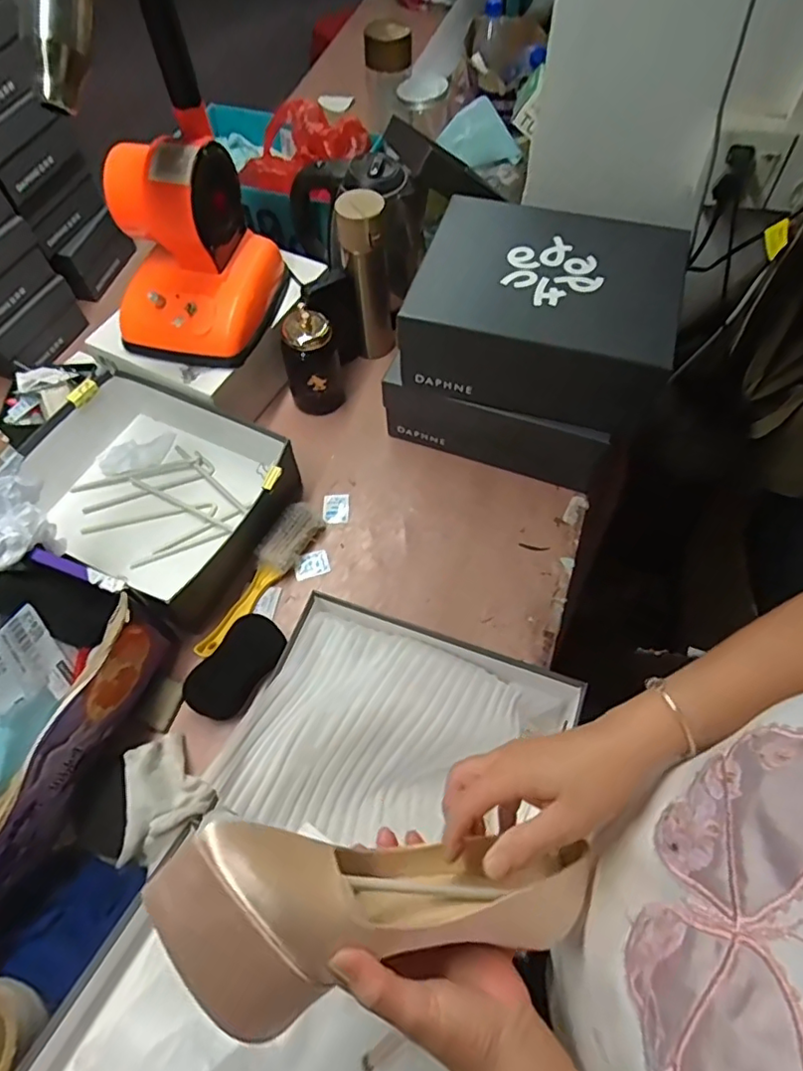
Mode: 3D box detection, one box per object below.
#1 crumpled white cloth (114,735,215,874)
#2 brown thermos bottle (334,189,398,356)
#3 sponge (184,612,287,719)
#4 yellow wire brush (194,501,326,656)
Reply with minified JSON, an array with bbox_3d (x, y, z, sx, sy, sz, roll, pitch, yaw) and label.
[{"bbox_3d":[-0.257,0.274,0.598,0.095,0.041,0.111,38,68,19],"label":"crumpled white cloth"},{"bbox_3d":[-0.048,-0.374,0.856,0.070,0.262,0.078,-5,61,-1],"label":"brown thermos bottle"},{"bbox_3d":[-0.190,0.151,0.672,0.059,0.037,0.123,29,66,16],"label":"sponge"},{"bbox_3d":[-0.174,0.053,0.729,0.050,0.036,0.227,25,65,14],"label":"yellow wire brush"}]

